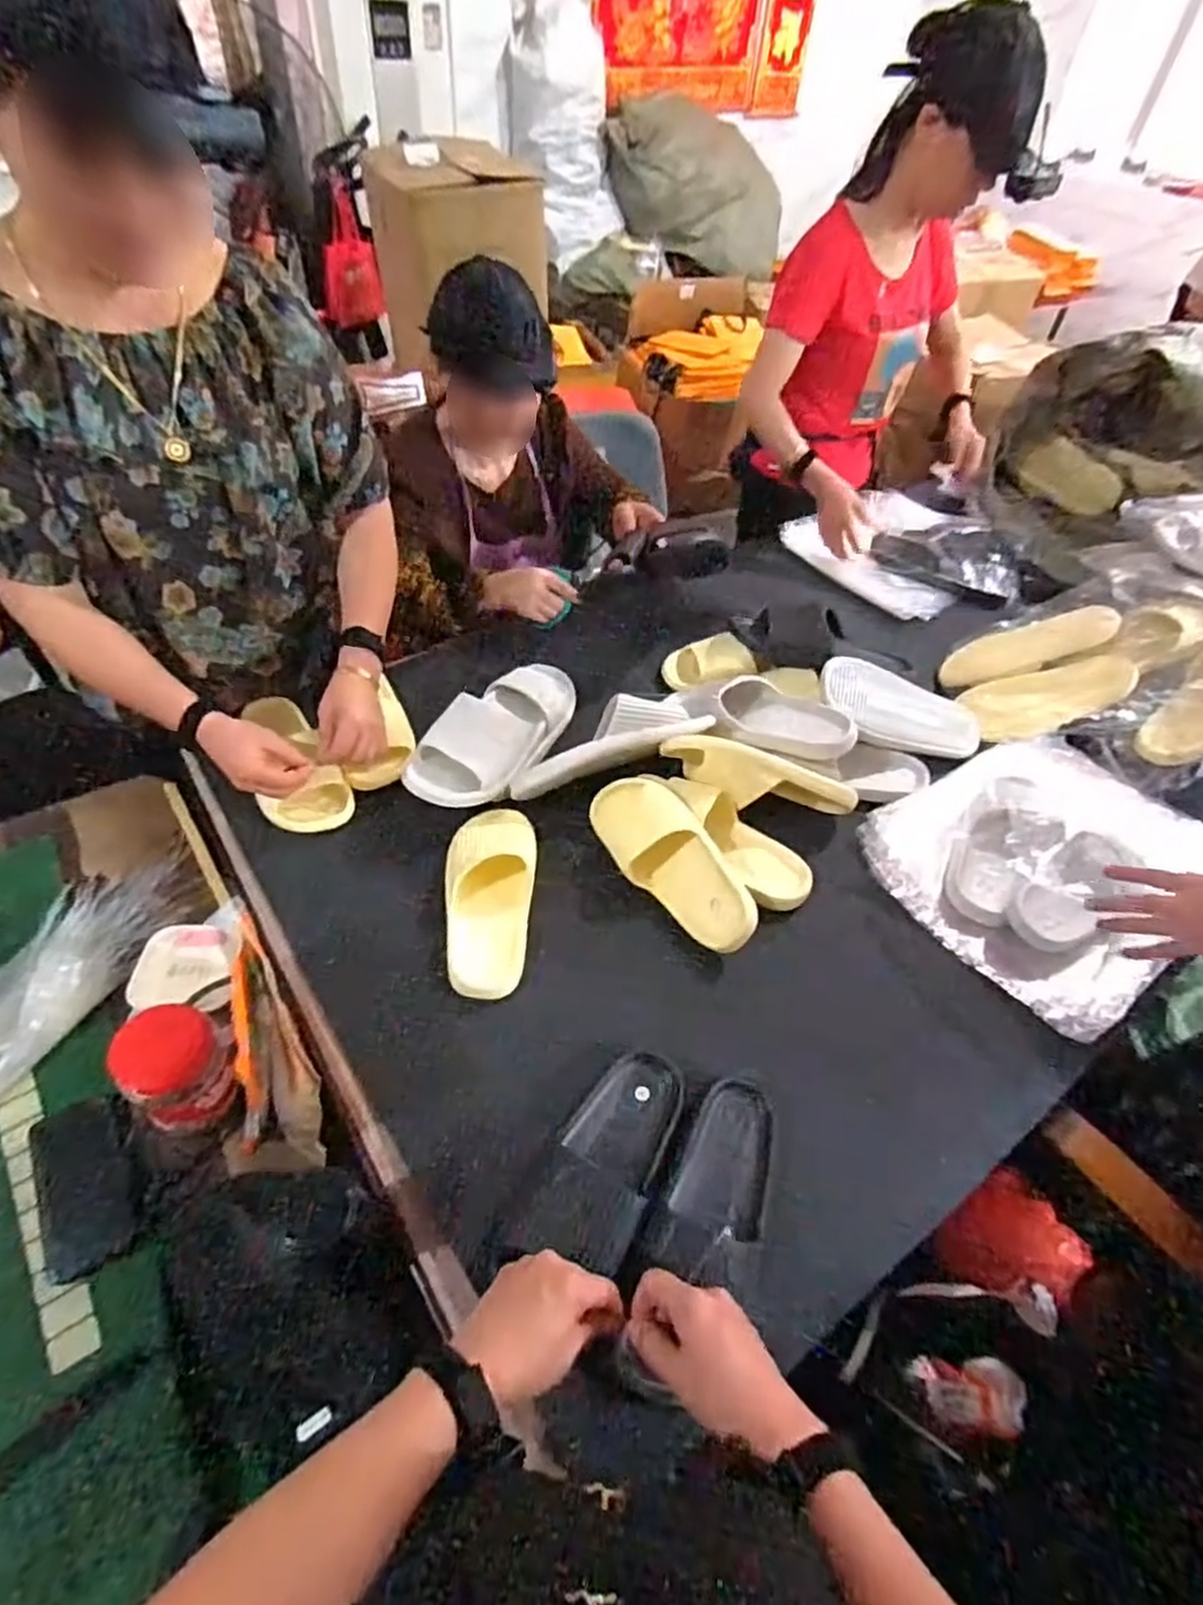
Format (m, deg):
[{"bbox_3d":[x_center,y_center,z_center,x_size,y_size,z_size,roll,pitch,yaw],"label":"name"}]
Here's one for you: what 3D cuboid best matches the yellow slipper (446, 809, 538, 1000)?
[{"bbox_3d":[-0.127,0.108,0.863,0.101,0.050,0.230,-1,49,-7],"label":"yellow slipper"}]

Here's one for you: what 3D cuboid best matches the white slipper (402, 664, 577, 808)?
[{"bbox_3d":[-0.140,-0.096,0.995,0.116,0.107,0.301,21,50,12],"label":"white slipper"}]

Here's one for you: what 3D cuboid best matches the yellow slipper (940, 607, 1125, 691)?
[{"bbox_3d":[0.661,-0.243,1.165,0.248,0.038,0.095,-17,38,35],"label":"yellow slipper"}]

